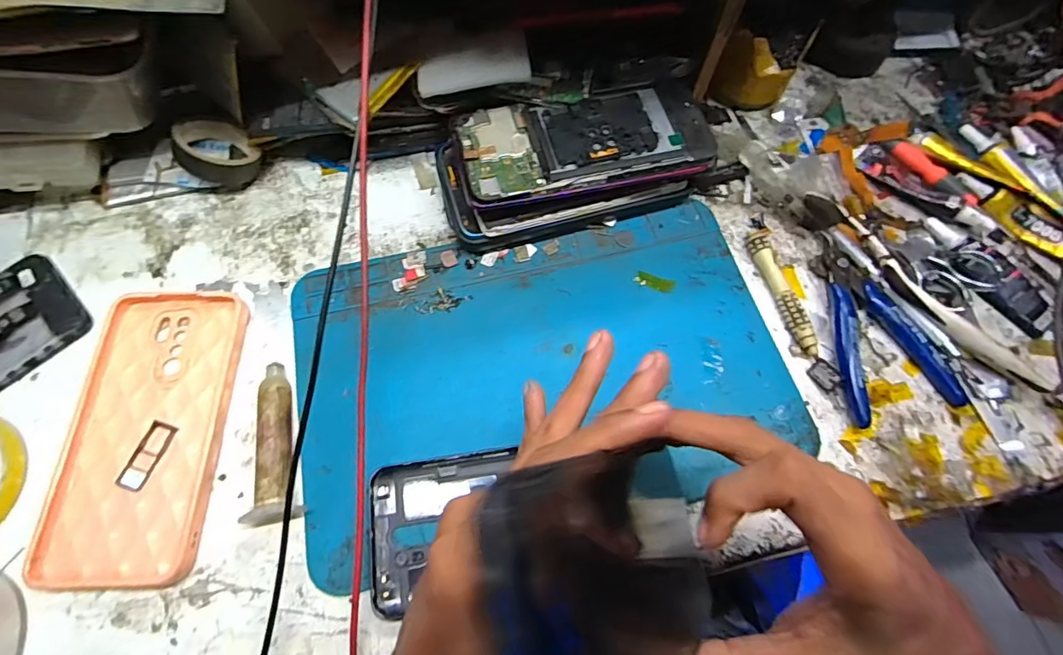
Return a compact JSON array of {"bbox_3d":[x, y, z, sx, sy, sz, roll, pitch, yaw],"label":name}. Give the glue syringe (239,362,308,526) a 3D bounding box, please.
[{"bbox_3d":[-0.142,0.063,0.279,0.027,0.019,0.088,-4,68,-3],"label":"glue syringe"}]

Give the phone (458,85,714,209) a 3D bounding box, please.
[{"bbox_3d":[0.035,-0.120,0.317,0.164,0.014,0.069,-11,69,-6],"label":"phone"}]

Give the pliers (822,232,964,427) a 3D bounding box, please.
[{"bbox_3d":[0.219,-0.006,0.320,0.073,0.017,0.124,-10,69,-6],"label":"pliers"}]

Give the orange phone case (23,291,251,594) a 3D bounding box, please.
[{"bbox_3d":[-0.222,0.057,0.287,0.084,0.007,0.166,0,68,-2],"label":"orange phone case"}]

